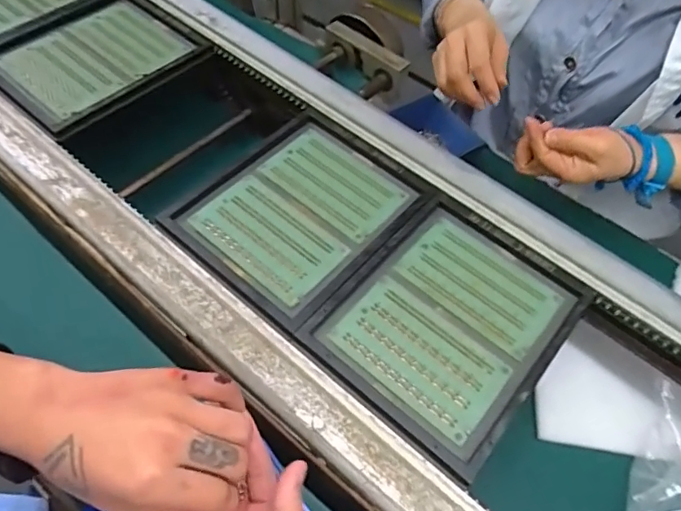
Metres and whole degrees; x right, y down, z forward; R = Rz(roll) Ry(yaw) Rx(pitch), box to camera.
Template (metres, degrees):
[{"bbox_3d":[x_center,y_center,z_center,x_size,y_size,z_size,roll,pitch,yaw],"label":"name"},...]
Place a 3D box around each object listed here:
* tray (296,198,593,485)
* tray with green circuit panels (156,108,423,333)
[{"bbox_3d":[0.098,0.055,0.467,0.176,0.010,0.211,38,62,18],"label":"tray"},{"bbox_3d":[-0.046,-0.047,0.521,0.170,0.013,0.202,36,61,18],"label":"tray with green circuit panels"}]

